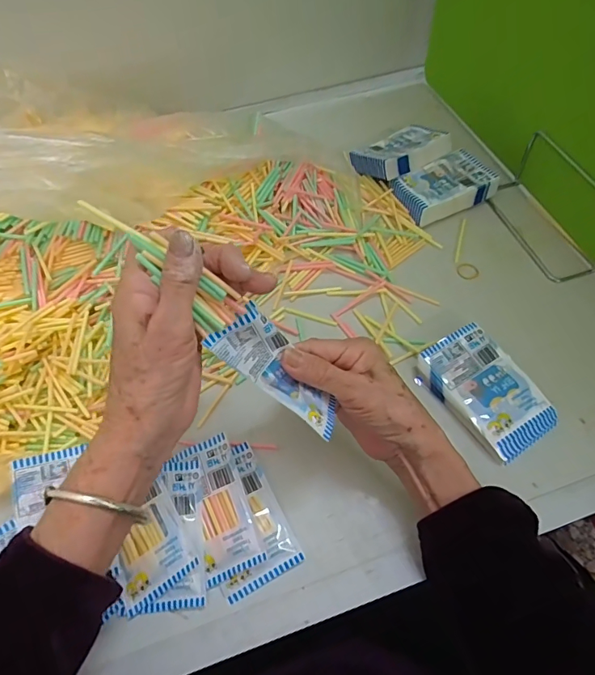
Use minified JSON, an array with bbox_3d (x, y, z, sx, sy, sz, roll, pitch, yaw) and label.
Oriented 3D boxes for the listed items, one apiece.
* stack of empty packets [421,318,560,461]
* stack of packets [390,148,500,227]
[{"bbox_3d":[0.168,0.047,0.405,0.070,0.024,0.114,-29,64,-14],"label":"stack of empty packets"},{"bbox_3d":[0.174,-0.178,0.532,0.110,0.023,0.074,-24,63,-12],"label":"stack of packets"}]

